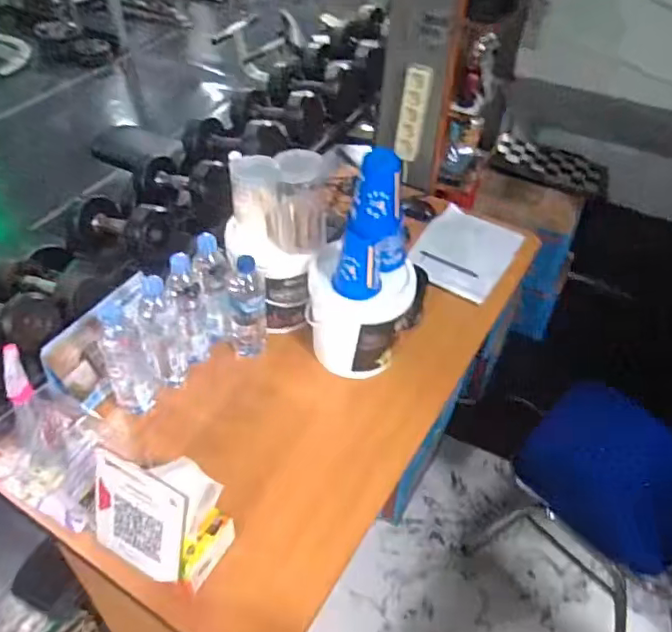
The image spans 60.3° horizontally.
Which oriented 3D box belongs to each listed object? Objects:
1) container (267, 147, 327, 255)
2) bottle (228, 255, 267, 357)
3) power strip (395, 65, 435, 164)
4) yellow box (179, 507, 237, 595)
[{"bbox_3d":[-0.076,-0.217,1.117,0.110,0.164,0.104,0,44,-3],"label":"container"},{"bbox_3d":[-0.174,-0.016,1.133,0.072,0.217,0.072,-7,45,-10],"label":"bottle"},{"bbox_3d":[0.219,-0.571,1.635,0.073,0.260,0.040,15,45,11],"label":"power strip"},{"bbox_3d":[-0.189,0.340,0.840,0.037,0.064,0.103,24,48,20],"label":"yellow box"}]

